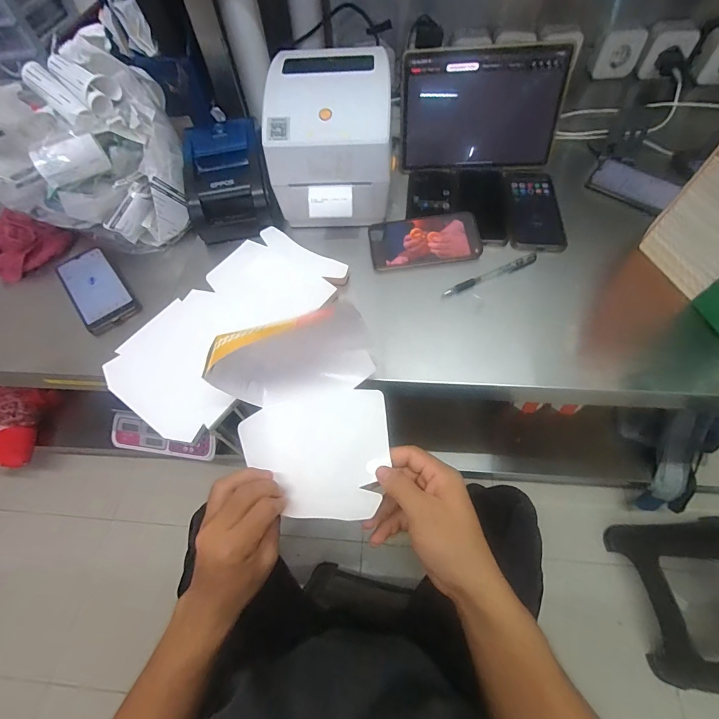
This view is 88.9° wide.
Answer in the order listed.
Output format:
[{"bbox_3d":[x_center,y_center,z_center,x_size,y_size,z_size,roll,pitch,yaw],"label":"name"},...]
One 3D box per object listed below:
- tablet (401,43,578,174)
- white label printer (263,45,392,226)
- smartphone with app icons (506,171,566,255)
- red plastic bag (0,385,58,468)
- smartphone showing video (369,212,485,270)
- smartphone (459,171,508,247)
[{"bbox_3d":[0.192,-0.397,0.586,0.242,0.159,0.013,2,35,8],"label":"tablet"},{"bbox_3d":[-0.039,-0.320,0.546,0.168,0.152,0.211,0,60,3],"label":"white label printer"},{"bbox_3d":[0.276,-0.238,0.578,0.076,0.009,0.166,5,61,6],"label":"smartphone with app icons"},{"bbox_3d":[-1.065,0.200,1.095,0.221,0.046,0.260,12,82,-20],"label":"red plastic bag"},{"bbox_3d":[0.099,-0.178,0.553,0.160,0.012,0.080,-6,76,2],"label":"smartphone showing video"},{"bbox_3d":[0.195,-0.243,0.573,0.075,0.009,0.152,7,61,7],"label":"smartphone"}]

